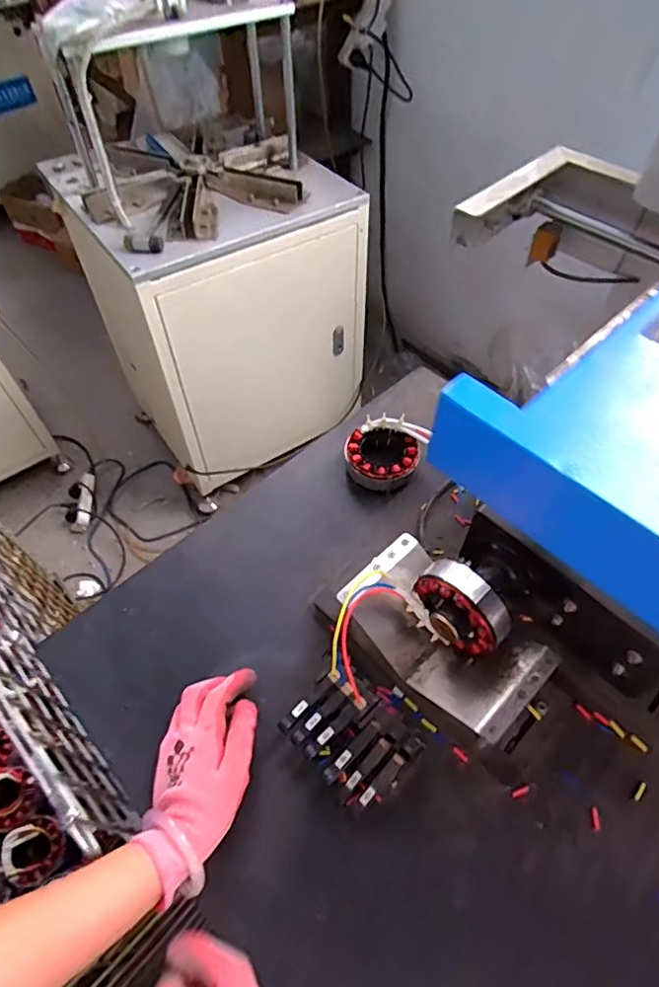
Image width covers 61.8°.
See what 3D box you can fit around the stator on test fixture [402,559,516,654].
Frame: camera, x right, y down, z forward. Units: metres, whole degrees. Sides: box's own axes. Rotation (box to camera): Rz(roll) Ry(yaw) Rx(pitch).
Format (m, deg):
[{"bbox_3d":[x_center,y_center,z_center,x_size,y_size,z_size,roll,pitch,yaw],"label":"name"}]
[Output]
[{"bbox_3d":[0.114,0.104,0.486,0.053,0.075,0.089,-38,62,-23],"label":"stator on test fixture"}]

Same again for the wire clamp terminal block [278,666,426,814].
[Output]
[{"bbox_3d":[0.018,0.217,0.483,0.104,0.038,0.072,35,62,23],"label":"wire clamp terminal block"}]

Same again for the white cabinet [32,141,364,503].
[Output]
[{"bbox_3d":[-0.251,-0.476,1.408,0.547,0.634,0.442,-28,58,-17],"label":"white cabinet"}]

